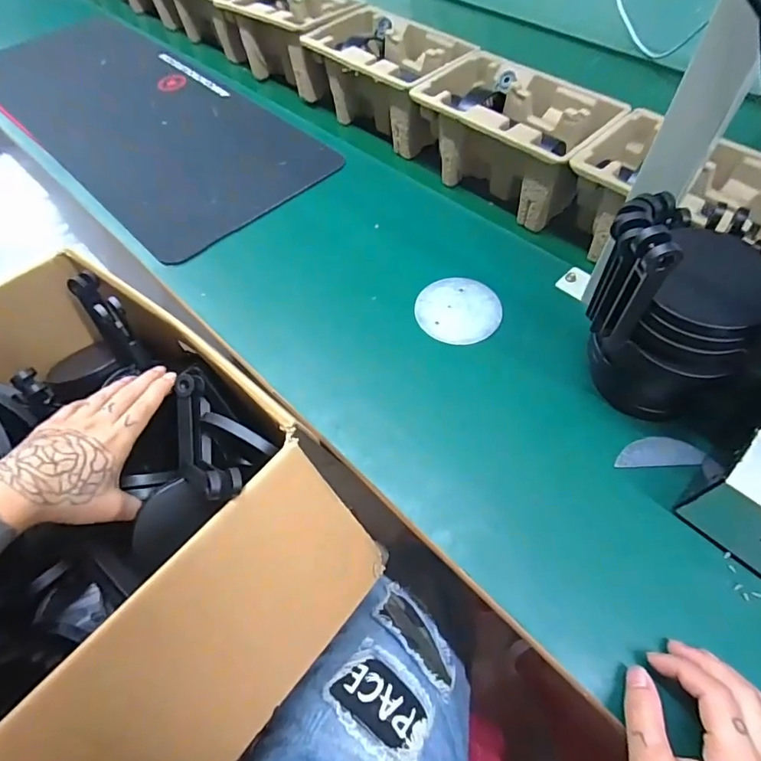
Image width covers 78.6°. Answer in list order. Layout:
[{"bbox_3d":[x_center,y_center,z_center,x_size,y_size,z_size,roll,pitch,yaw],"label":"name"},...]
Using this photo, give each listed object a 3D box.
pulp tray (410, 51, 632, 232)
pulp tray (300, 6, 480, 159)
[{"bbox_3d":[0.163,-0.310,0.597,0.232,0.101,0.149,36,66,22],"label":"pulp tray"},{"bbox_3d":[0.015,-0.438,0.683,0.148,0.104,0.245,-41,65,-20],"label":"pulp tray"}]

